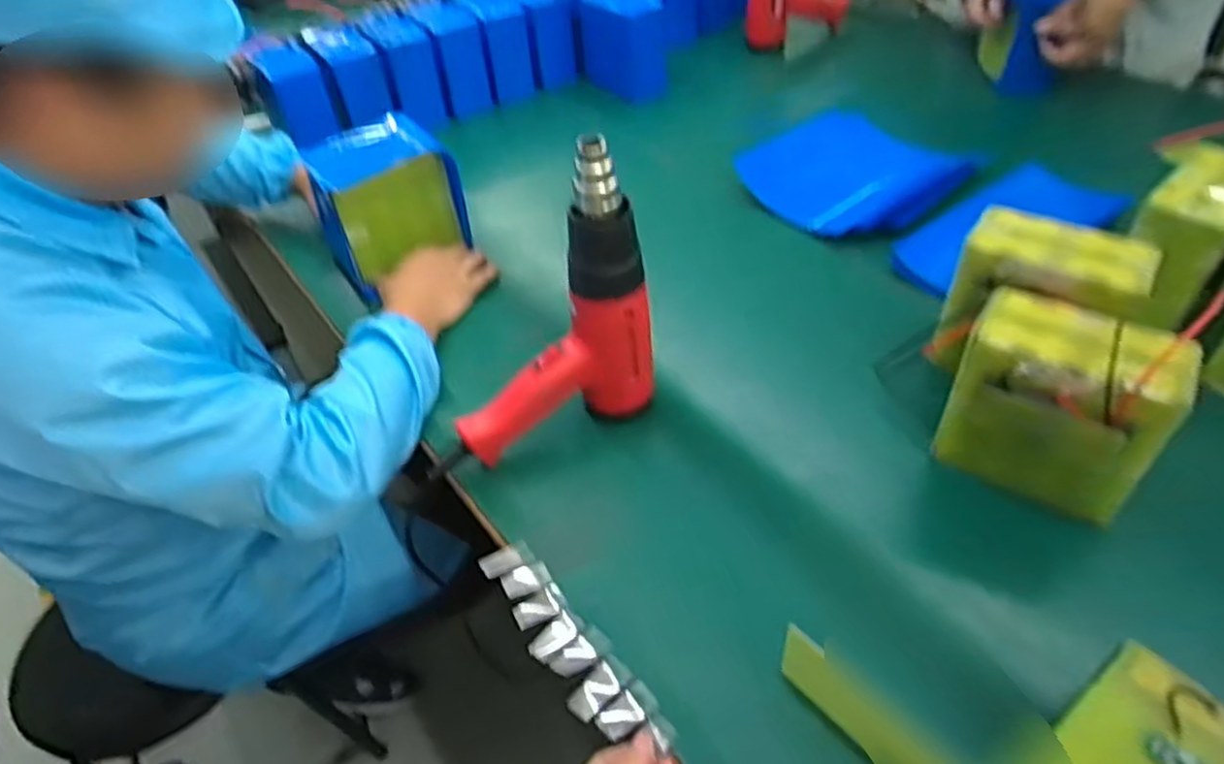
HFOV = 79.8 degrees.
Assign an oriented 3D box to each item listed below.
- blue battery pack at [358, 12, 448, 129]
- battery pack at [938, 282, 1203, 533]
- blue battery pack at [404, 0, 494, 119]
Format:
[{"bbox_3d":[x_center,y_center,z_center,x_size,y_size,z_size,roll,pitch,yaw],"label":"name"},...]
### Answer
[{"bbox_3d":[-0.343,-0.511,1.199,0.081,0.132,0.158,-24,47,-17],"label":"blue battery pack"},{"bbox_3d":[0.361,0.020,0.603,0.147,0.140,0.090,20,51,25],"label":"battery pack"},{"bbox_3d":[-0.277,-0.557,1.246,0.089,0.138,0.200,-19,46,-12],"label":"blue battery pack"}]

